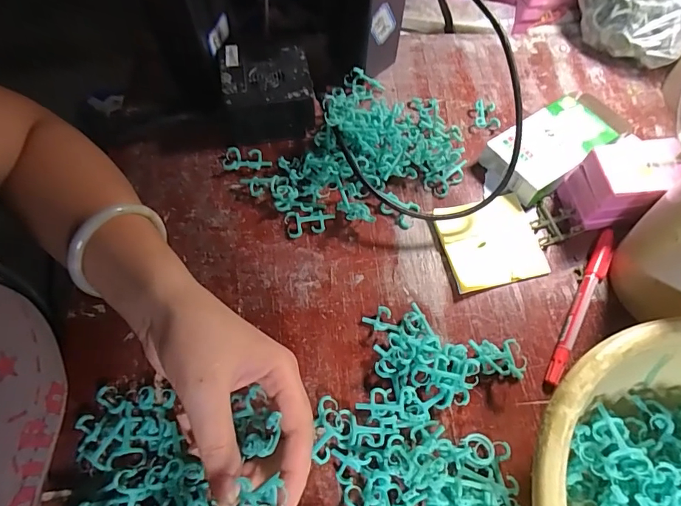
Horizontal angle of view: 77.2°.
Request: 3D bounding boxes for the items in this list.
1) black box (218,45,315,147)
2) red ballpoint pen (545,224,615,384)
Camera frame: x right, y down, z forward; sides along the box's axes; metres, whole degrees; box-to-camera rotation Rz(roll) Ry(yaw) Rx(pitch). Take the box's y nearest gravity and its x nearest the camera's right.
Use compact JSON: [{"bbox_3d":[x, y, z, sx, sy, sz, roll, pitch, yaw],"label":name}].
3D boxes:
[{"bbox_3d":[-0.066,-0.146,0.389,0.076,0.049,0.076,-11,65,-5],"label":"black box"},{"bbox_3d":[0.186,0.038,0.326,0.014,0.009,0.138,28,67,13],"label":"red ballpoint pen"}]

